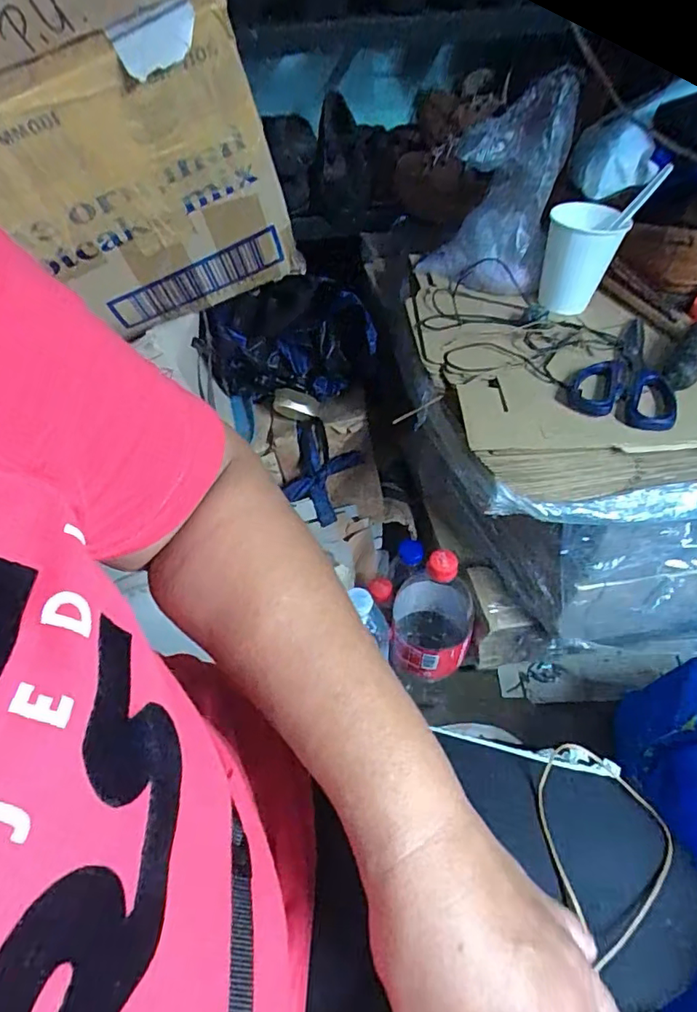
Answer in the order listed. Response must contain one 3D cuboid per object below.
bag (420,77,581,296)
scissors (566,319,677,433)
[{"bbox_3d":[0.150,-0.323,0.554,0.126,0.178,0.091,17,50,18],"label":"bag"},{"bbox_3d":[0.252,-0.123,0.481,0.082,0.011,0.149,19,51,20],"label":"scissors"}]

